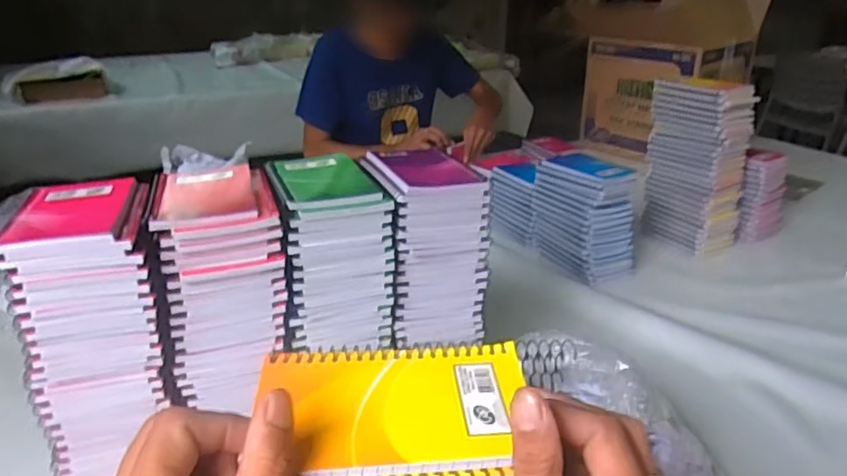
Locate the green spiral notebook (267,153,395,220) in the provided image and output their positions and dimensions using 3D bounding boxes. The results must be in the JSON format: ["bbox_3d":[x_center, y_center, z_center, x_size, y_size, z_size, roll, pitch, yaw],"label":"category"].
[{"bbox_3d":[-0.094,-0.051,0.558,0.085,0.015,0.132,-10,27,-21],"label":"green spiral notebook"}]

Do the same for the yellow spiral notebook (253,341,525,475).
[{"bbox_3d":[-0.014,0.078,0.284,0.126,0.005,0.081,-1,25,-4],"label":"yellow spiral notebook"}]

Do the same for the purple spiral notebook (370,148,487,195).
[{"bbox_3d":[0.001,-0.067,0.582,0.085,0.007,0.108,-9,26,-20],"label":"purple spiral notebook"}]

